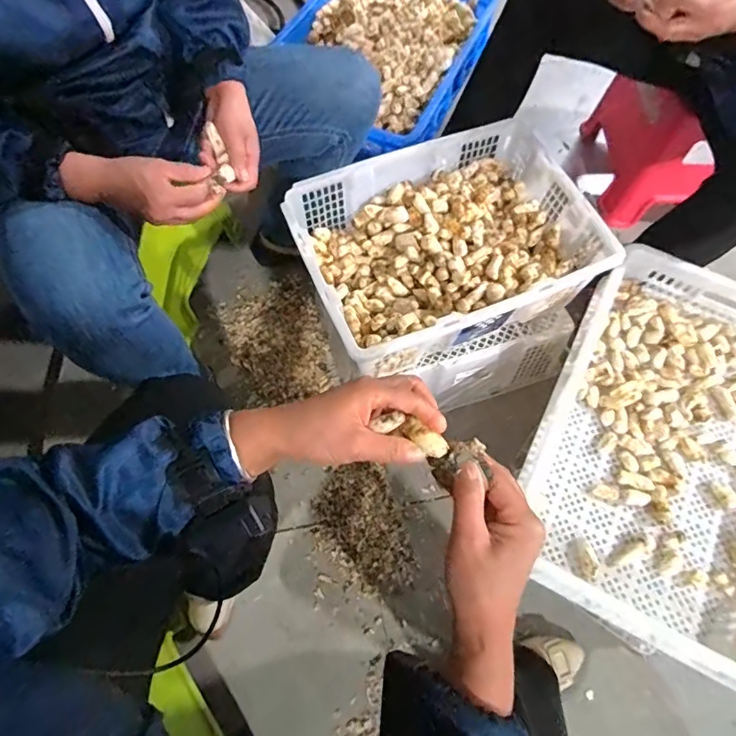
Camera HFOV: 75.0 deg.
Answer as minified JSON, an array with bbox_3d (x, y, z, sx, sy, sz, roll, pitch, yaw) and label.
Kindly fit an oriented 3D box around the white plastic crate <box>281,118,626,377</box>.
[{"bbox_3d":[0.131,-0.207,0.849,0.472,0.157,0.354,-23,68,-11],"label":"white plastic crate"}]

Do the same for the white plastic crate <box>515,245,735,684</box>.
[{"bbox_3d":[0.508,0.117,0.756,0.423,0.098,0.600,26,68,10],"label":"white plastic crate"}]

